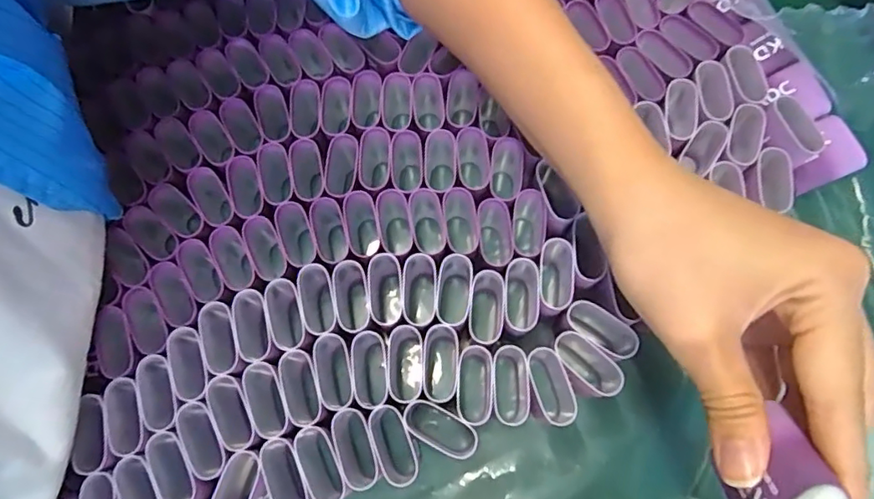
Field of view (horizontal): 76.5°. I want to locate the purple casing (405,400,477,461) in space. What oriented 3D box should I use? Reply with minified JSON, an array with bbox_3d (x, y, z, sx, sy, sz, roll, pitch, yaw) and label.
[{"bbox_3d":[0.003,0.087,0.264,0.039,0.043,0.018,30,76,7],"label":"purple casing"}]

